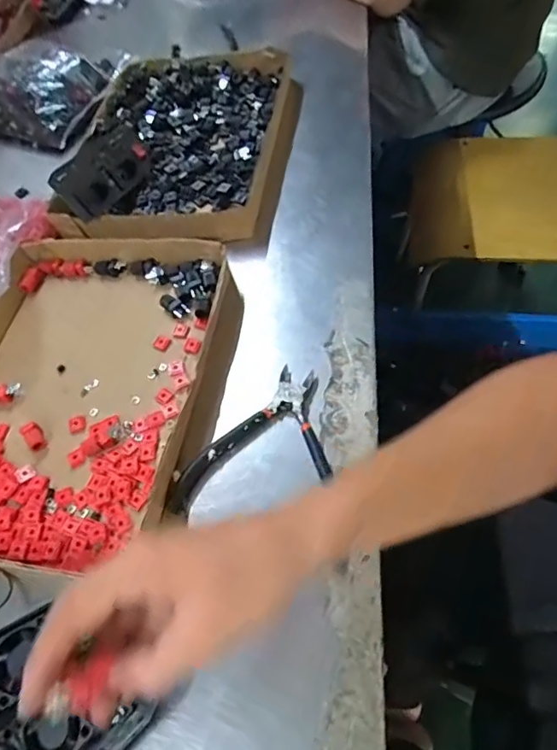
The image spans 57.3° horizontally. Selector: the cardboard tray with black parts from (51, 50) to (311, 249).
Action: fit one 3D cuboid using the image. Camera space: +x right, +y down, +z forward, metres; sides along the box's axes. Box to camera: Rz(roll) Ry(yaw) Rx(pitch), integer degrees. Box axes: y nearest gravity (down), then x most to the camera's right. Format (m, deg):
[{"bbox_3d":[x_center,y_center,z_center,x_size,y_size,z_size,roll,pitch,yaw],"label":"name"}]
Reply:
[{"bbox_3d":[-0.108,-0.287,0.597,0.248,0.045,0.333,1,59,11],"label":"cardboard tray with black parts"}]

